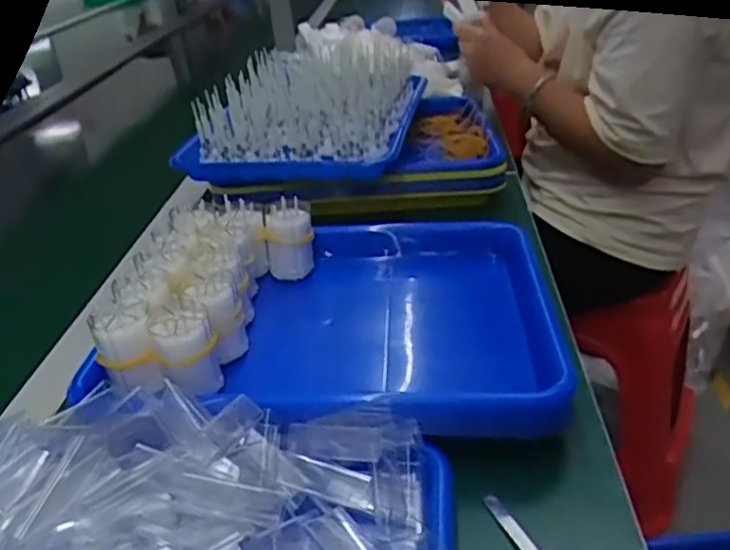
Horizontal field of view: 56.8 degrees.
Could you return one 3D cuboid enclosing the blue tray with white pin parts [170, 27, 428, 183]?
[{"bbox_3d":[-0.048,-0.244,0.909,0.234,0.074,0.440,3,31,14],"label":"blue tray with white pin parts"}]

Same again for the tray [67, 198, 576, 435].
[{"bbox_3d":[-0.020,0.017,0.523,0.323,0.090,0.258,-1,30,7],"label":"tray"}]

